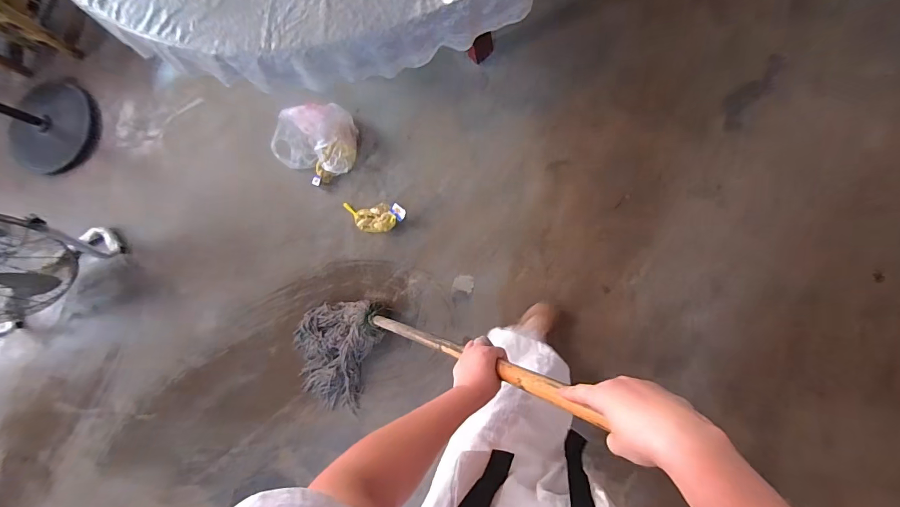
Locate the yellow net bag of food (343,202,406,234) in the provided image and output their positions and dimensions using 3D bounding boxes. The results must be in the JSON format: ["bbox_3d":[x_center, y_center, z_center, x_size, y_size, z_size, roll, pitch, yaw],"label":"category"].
[{"bbox_3d":[-0.273,-0.129,1.408,0.236,0.036,0.104,3,86,9],"label":"yellow net bag of food"}]

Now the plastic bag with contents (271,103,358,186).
[{"bbox_3d":[-0.508,-0.394,1.419,0.318,0.142,0.248,-5,85,8],"label":"plastic bag with contents"}]

